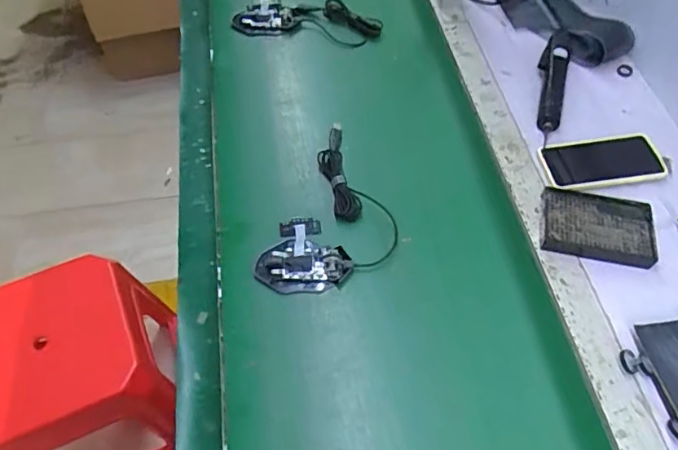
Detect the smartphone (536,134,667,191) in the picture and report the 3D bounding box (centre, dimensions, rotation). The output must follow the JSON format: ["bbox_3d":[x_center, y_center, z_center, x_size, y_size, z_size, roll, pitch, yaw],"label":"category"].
[{"bbox_3d":[0.373,-0.091,0.762,0.162,0.008,0.083,-7,56,-2],"label":"smartphone"}]

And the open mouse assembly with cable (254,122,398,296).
[{"bbox_3d":[0.009,-0.018,0.714,0.145,0.034,0.262,18,59,14],"label":"open mouse assembly with cable"}]

